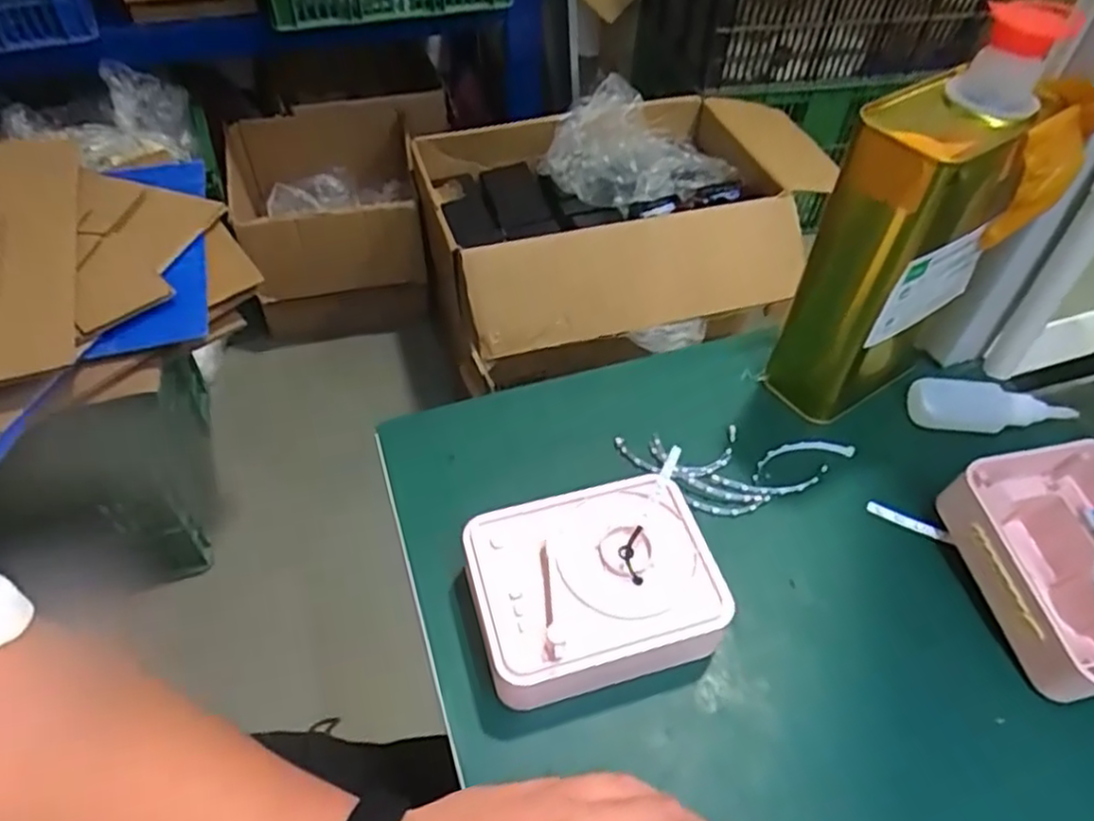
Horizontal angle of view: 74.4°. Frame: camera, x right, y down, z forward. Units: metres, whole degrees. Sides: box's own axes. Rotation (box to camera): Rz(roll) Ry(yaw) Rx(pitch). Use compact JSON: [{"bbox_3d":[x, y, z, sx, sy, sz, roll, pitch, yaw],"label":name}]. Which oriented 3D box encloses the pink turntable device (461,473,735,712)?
[{"bbox_3d":[0.024,0.092,0.387,0.125,0.045,0.096,-12,51,-12],"label":"pink turntable device"}]

